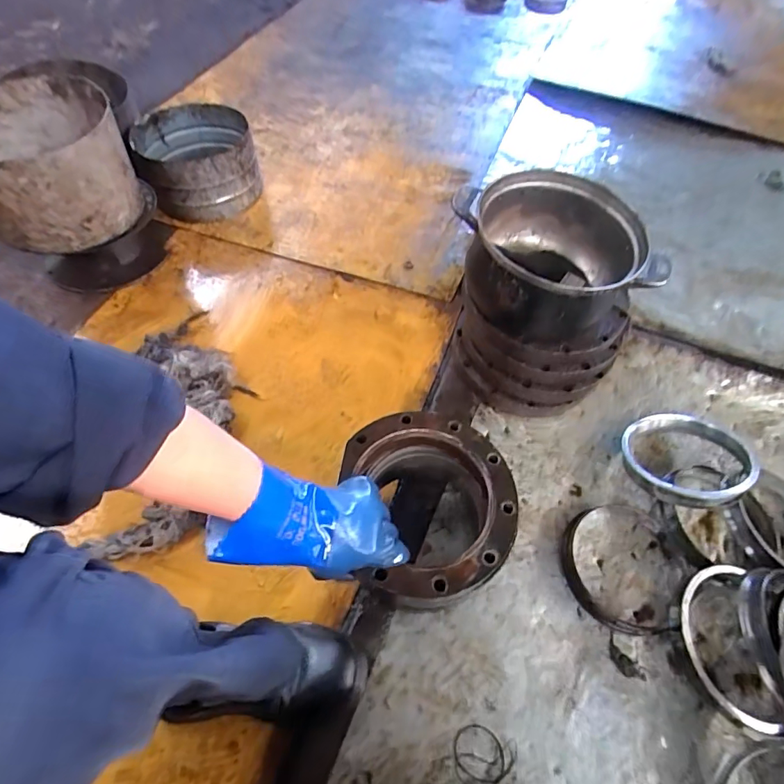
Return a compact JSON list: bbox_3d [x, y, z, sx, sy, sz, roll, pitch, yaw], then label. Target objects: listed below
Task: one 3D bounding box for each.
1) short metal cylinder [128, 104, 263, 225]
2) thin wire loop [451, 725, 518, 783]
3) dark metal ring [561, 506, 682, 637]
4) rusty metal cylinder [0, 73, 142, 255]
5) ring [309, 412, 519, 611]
[{"bbox_3d":[-0.450,-0.535,1.123,0.253,0.142,0.289,-15,58,-10],"label":"short metal cylinder"},{"bbox_3d":[0.102,0.416,0.537,0.068,0.004,0.061,16,58,11],"label":"thin wire loop"},{"bbox_3d":[0.324,0.237,0.660,0.165,0.035,0.176,0,56,0],"label":"dark metal ring"},{"bbox_3d":[-0.654,-0.434,0.900,0.279,0.171,0.322,-17,59,-13],"label":"rusty metal cylinder"},{"bbox_3d":[0.040,0.159,0.610,0.208,0.144,0.211,0,56,0],"label":"ring"}]

